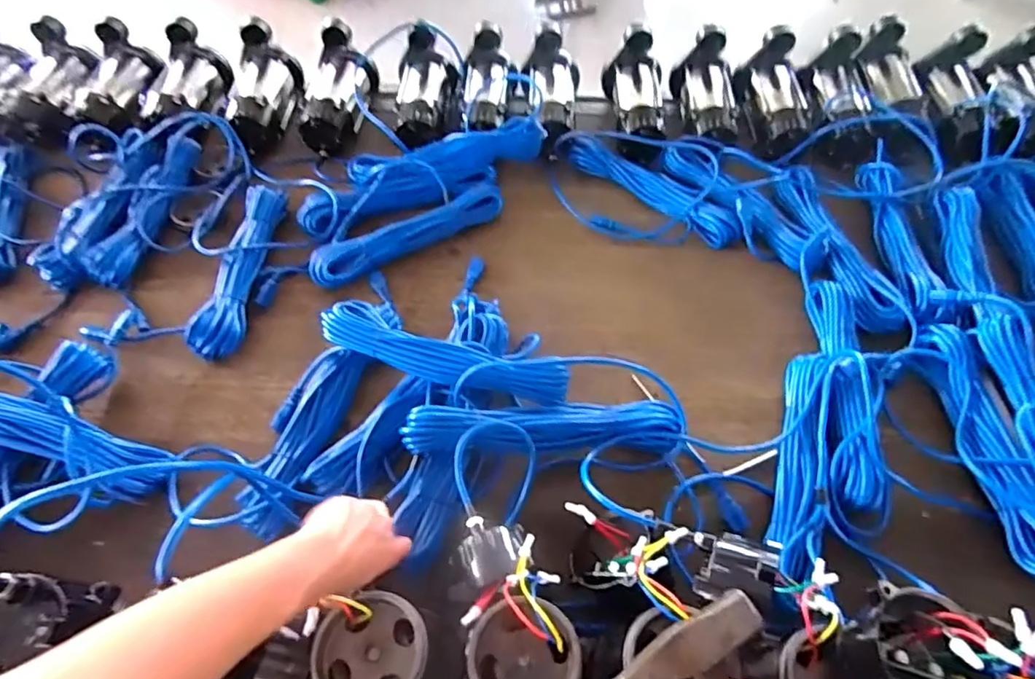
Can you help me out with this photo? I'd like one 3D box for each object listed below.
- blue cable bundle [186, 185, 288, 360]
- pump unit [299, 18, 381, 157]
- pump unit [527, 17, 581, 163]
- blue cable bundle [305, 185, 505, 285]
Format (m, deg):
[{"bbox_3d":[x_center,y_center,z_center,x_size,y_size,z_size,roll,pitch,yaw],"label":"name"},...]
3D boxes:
[{"bbox_3d":[-0.442,-0.122,0.902,0.069,0.043,0.339,0,60,0],"label":"blue cable bundle"},{"bbox_3d":[-0.359,-0.494,1.125,0.119,0.136,0.243,0,55,0],"label":"pump unit"},{"bbox_3d":[0.060,-0.481,1.107,0.115,0.120,0.263,5,55,4],"label":"pump unit"},{"bbox_3d":[-0.183,-0.186,0.963,0.355,0.043,0.077,-29,60,-18],"label":"blue cable bundle"}]

